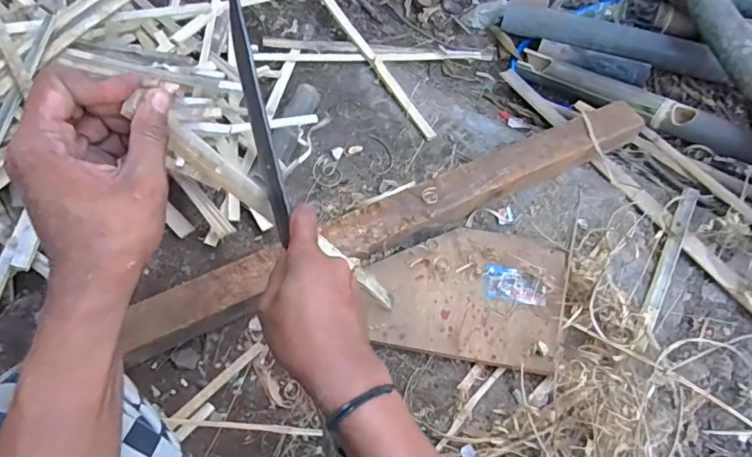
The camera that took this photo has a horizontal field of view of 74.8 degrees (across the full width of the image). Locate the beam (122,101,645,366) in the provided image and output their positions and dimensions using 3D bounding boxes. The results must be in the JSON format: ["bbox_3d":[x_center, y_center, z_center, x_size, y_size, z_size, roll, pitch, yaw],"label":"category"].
[{"bbox_3d":[0.053,-0.016,0.797,0.888,0.059,0.084,-24,60,-13],"label":"beam"}]

